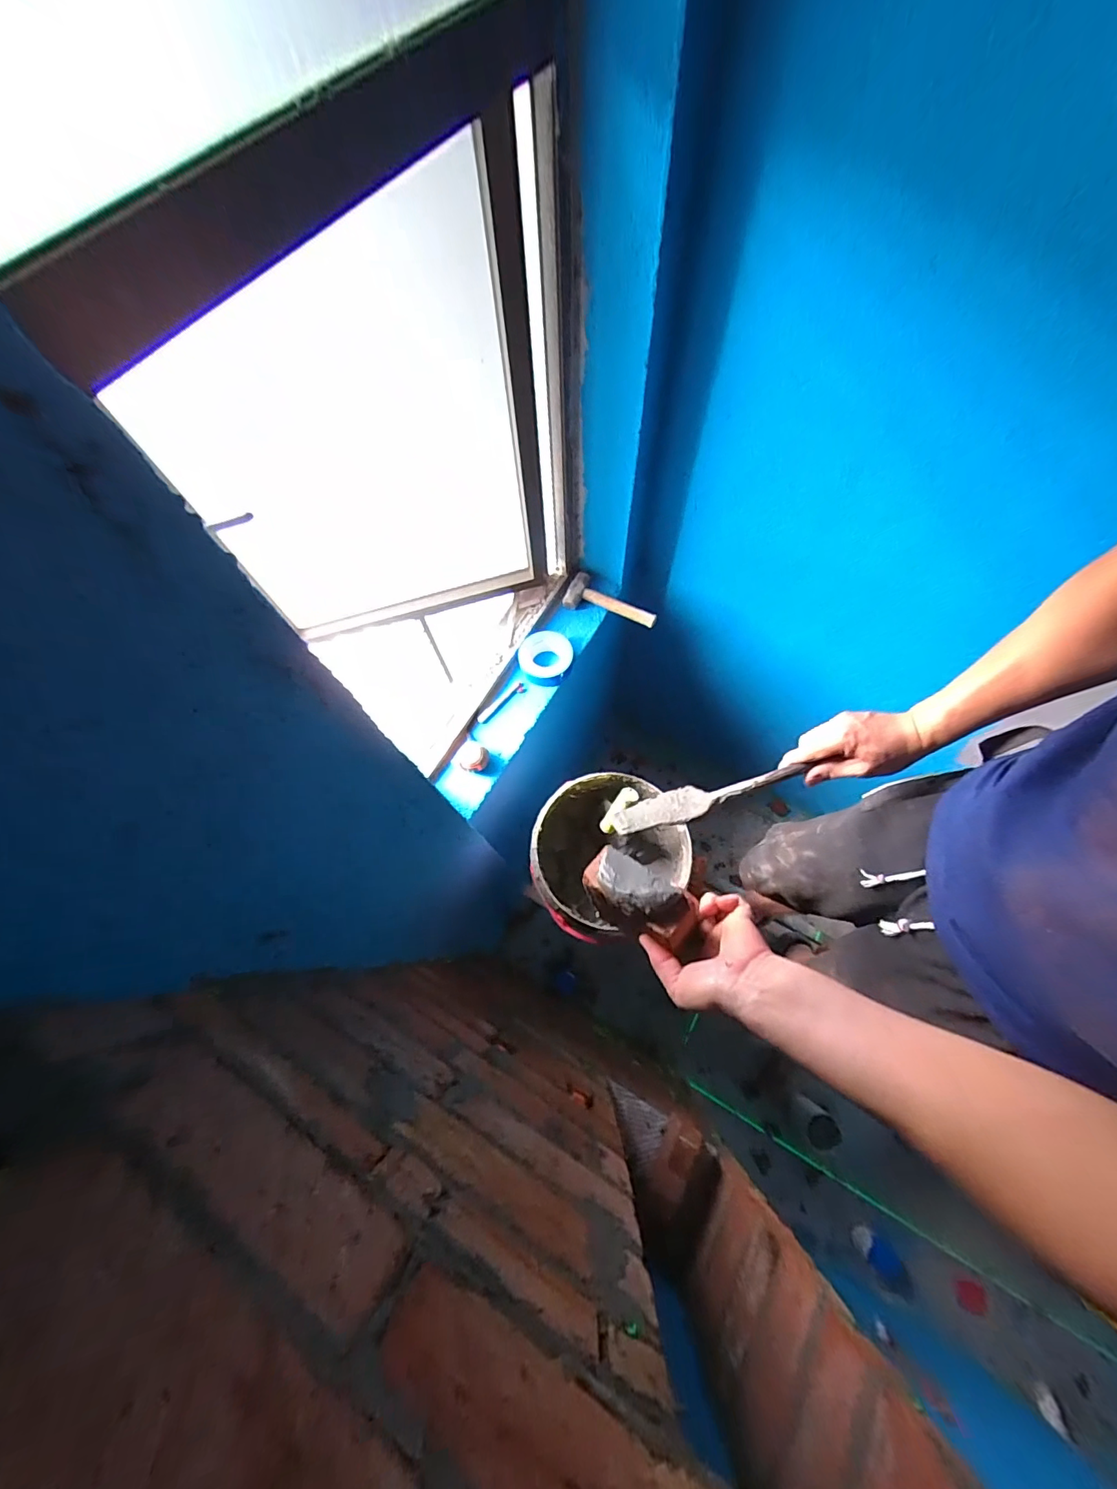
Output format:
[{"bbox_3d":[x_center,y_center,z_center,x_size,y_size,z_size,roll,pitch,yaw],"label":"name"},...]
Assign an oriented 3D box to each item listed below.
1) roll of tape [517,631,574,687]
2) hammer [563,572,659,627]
[{"bbox_3d":[-0.031,-0.210,1.191,0.130,0.039,0.140,-1,66,2],"label":"roll of tape"},{"bbox_3d":[0.141,-0.374,1.262,0.242,0.036,0.098,18,68,9],"label":"hammer"}]

